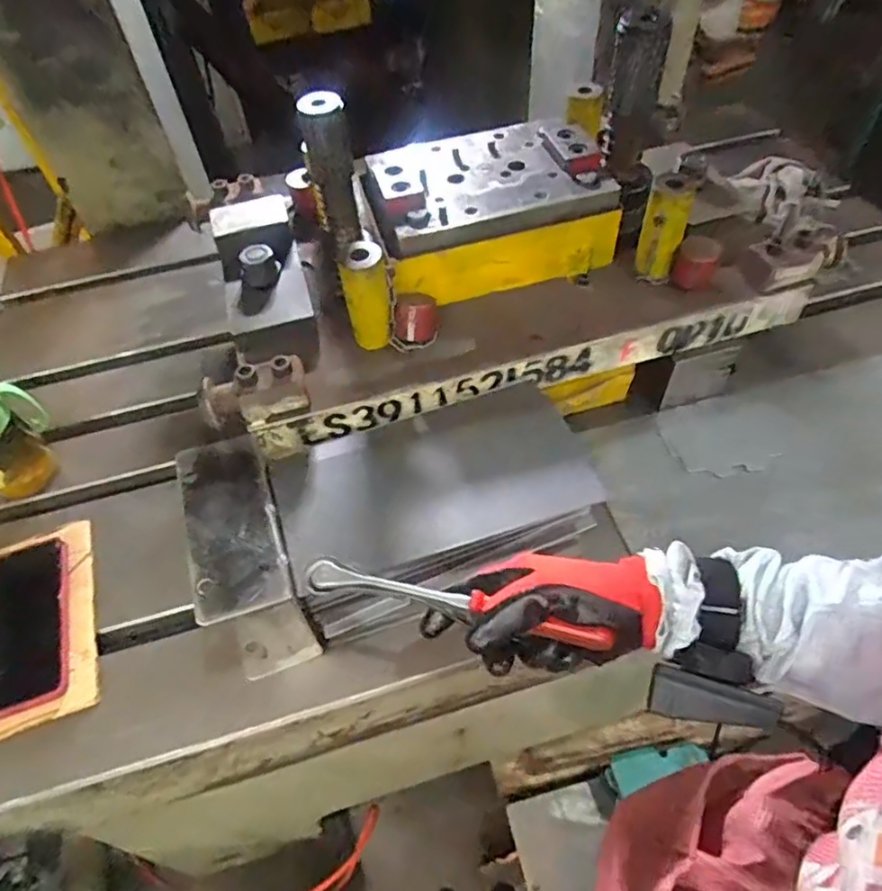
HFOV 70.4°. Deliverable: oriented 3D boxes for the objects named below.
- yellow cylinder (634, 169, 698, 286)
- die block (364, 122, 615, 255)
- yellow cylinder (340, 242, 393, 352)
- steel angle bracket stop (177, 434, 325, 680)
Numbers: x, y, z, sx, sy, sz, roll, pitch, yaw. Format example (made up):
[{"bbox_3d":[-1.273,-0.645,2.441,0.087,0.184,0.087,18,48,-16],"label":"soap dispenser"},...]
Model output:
[{"bbox_3d":[0.218,-0.212,0.614,0.040,0.093,0.037,14,55,15],"label":"yellow cylinder"},{"bbox_3d":[0.044,-0.268,0.627,0.226,0.030,0.151,-17,53,-9],"label":"die block"},{"bbox_3d":[-0.067,-0.137,0.579,0.041,0.095,0.039,-10,52,-3],"label":"yellow cylinder"},{"bbox_3d":[-0.161,0.097,0.542,0.075,0.137,0.181,-17,53,-9],"label":"steel angle bracket stop"}]

